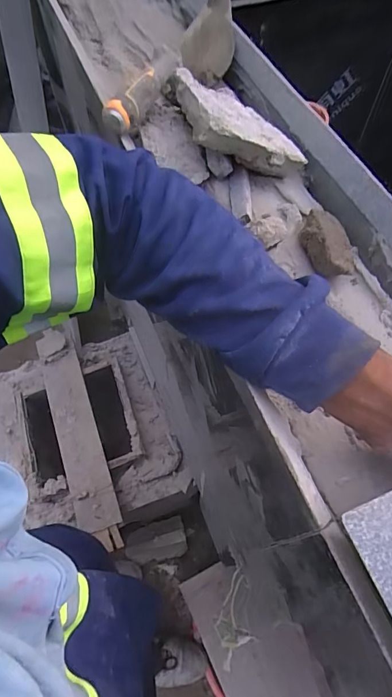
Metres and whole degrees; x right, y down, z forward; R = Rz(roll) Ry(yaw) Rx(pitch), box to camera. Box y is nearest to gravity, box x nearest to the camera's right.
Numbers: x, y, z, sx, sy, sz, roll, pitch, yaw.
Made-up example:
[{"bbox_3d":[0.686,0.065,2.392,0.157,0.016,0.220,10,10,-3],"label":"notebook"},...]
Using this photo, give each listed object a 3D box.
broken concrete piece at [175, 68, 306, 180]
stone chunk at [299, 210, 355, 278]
[{"bbox_3d":[0.041,-0.233,0.436,0.117,0.040,0.124,1,53,-29],"label":"broken concrete piece"},{"bbox_3d":[0.122,-0.100,0.378,0.038,0.025,0.071,-6,61,-4],"label":"stone chunk"}]

